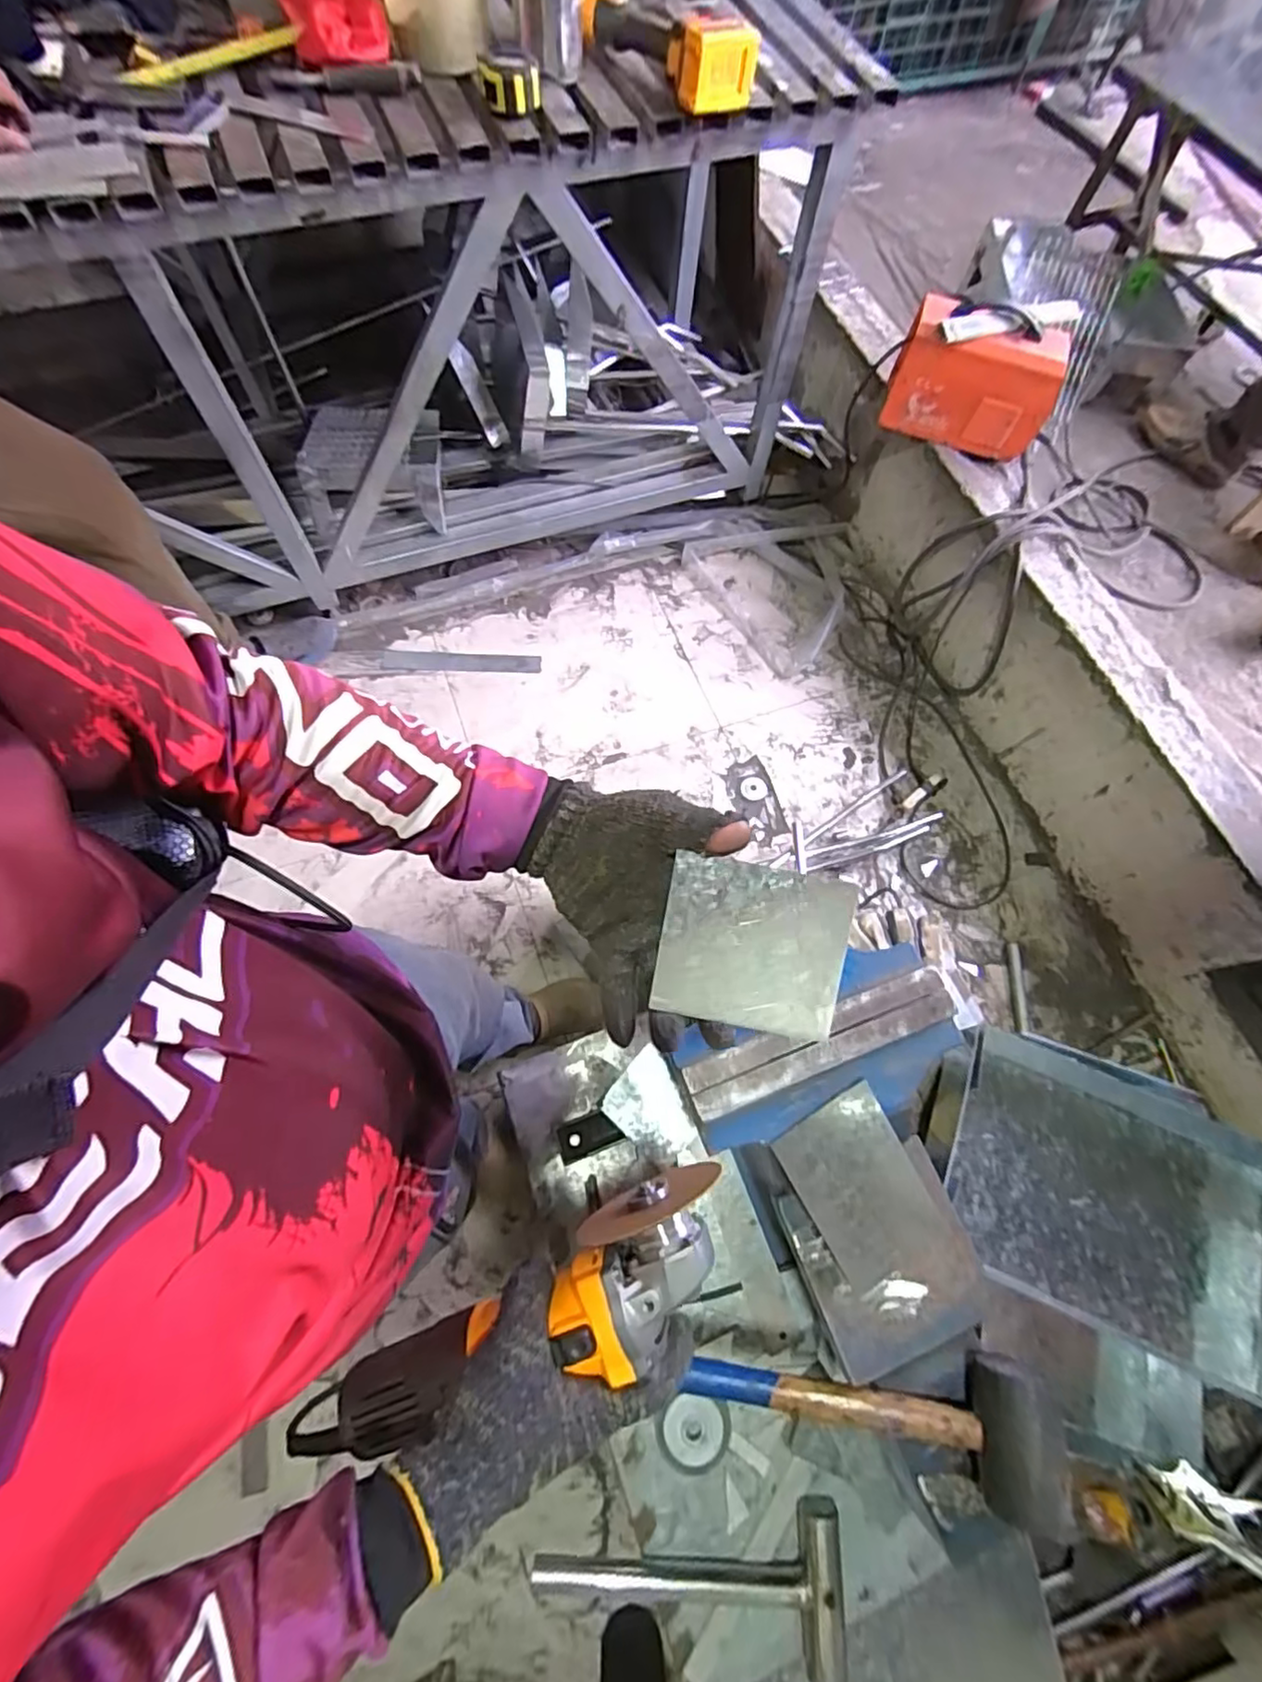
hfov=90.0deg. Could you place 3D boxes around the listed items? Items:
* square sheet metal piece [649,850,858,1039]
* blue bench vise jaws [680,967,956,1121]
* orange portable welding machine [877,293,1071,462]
[{"bbox_3d":[0.074,0.064,0.380,0.106,0.006,0.096,9,95,2],"label":"square sheet metal piece"},{"bbox_3d":[0.168,0.175,0.552,0.245,0.012,0.049,-20,71,-10],"label":"blue bench vise jaws"},{"bbox_3d":[0.720,-0.968,1.336,0.327,0.212,0.125,17,69,3],"label":"orange portable welding machine"}]

